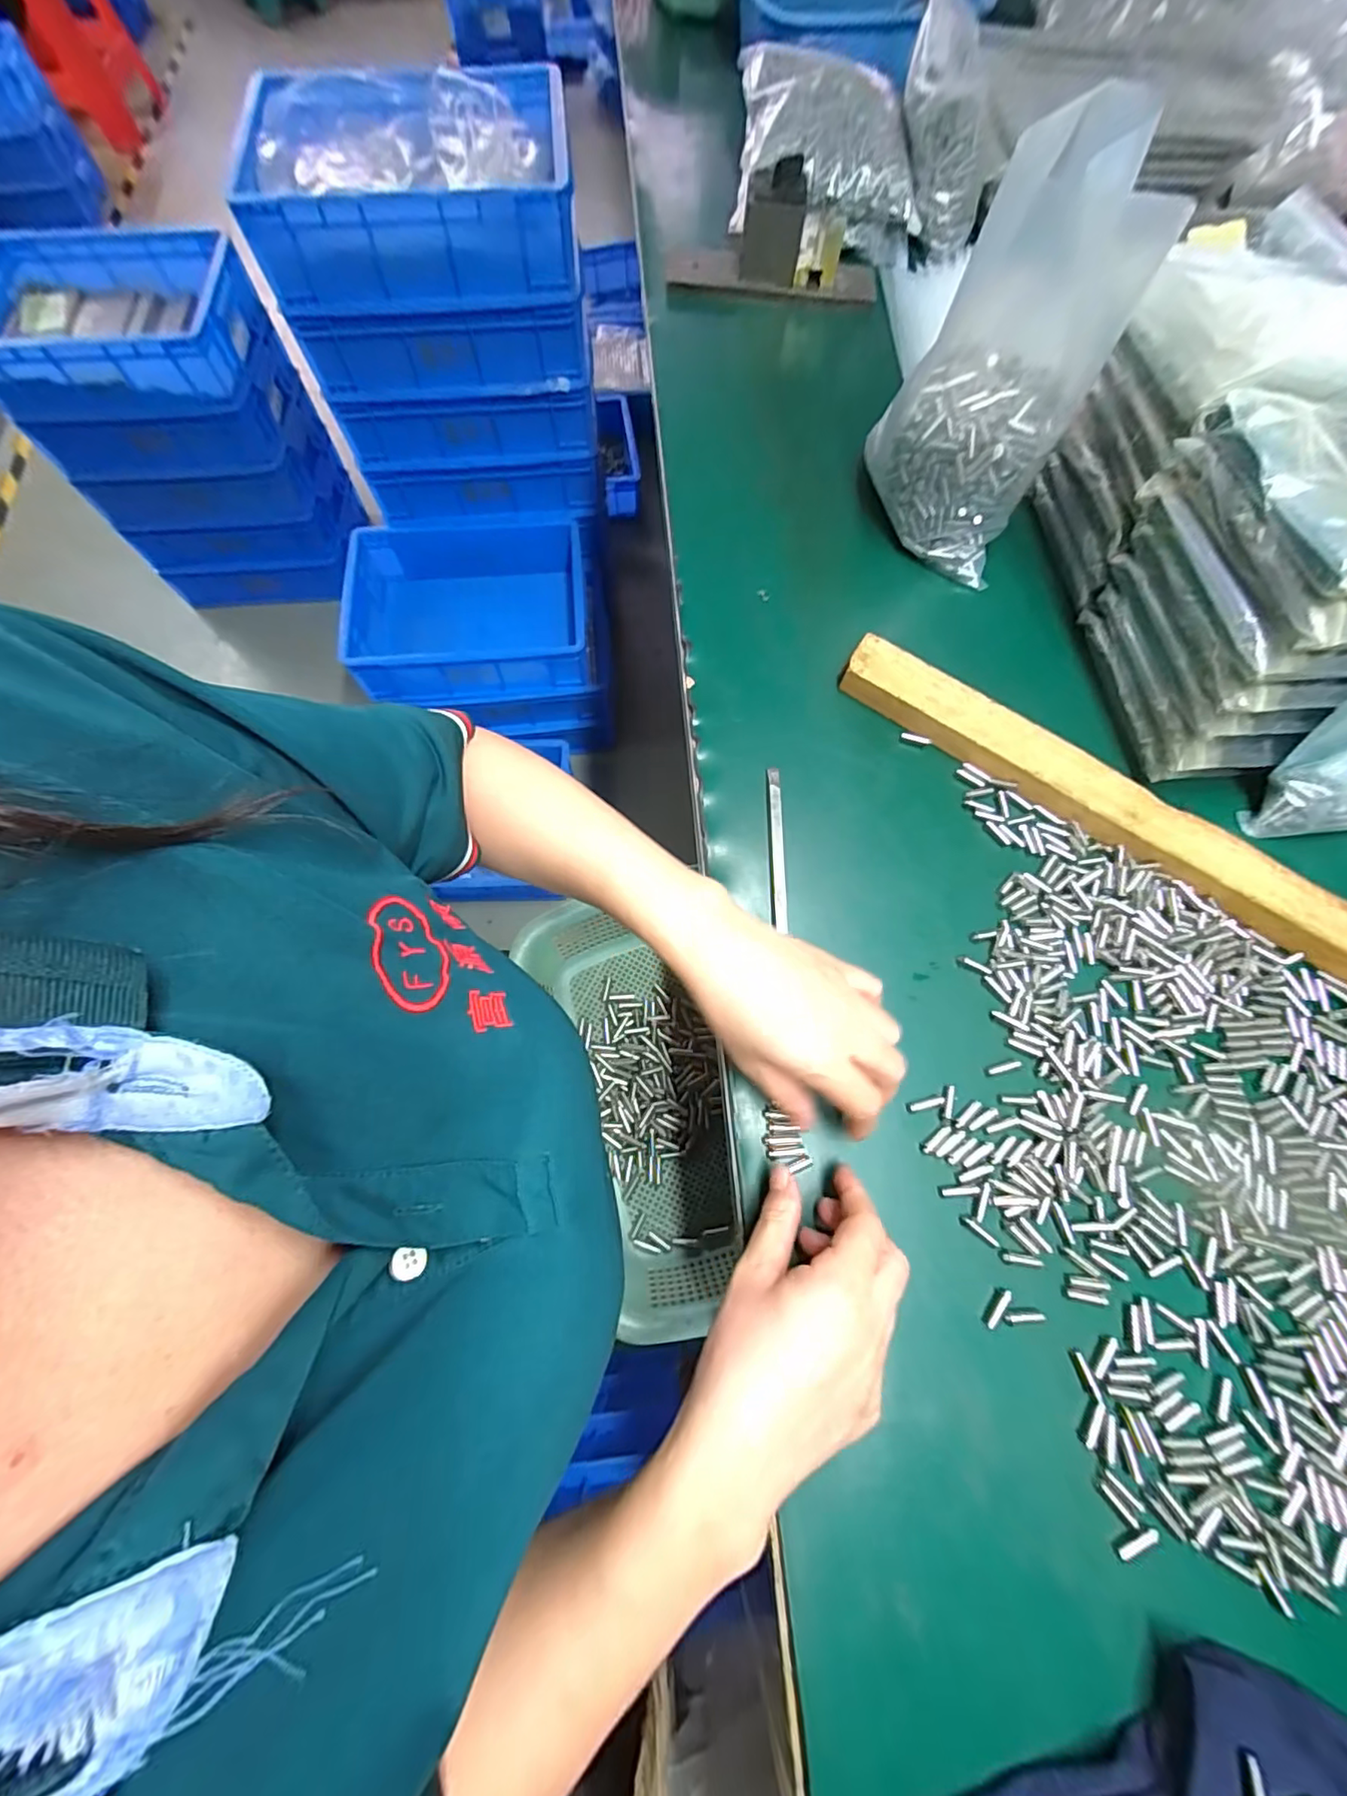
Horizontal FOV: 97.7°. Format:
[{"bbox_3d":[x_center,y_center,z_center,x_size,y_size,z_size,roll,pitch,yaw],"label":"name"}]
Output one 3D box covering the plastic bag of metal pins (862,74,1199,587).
[{"bbox_3d":[0.220,-0.371,0.411,0.133,0.200,0.117,29,73,9],"label":"plastic bag of metal pins"}]

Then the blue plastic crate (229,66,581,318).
[{"bbox_3d":[-0.335,-0.942,0.782,0.395,0.114,0.297,-3,71,-1],"label":"blue plastic crate"}]

